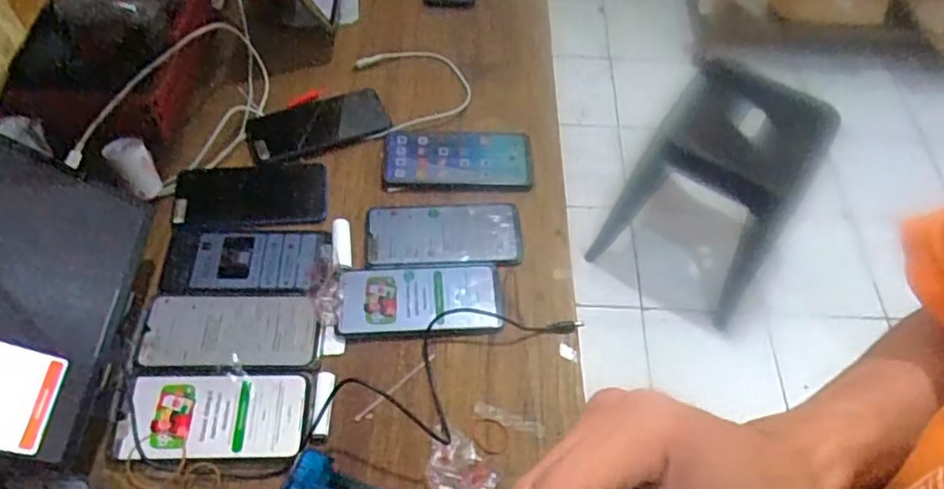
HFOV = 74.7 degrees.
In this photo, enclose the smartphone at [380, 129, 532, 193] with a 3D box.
[{"bbox_3d":[-0.016,-0.103,0.725,0.172,0.015,0.086,1,58,-1],"label":"smartphone"}]

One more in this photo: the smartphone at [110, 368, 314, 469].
[{"bbox_3d":[-0.232,0.154,0.558,0.165,0.015,0.085,-1,58,-2],"label":"smartphone"}]

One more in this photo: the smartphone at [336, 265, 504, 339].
[{"bbox_3d":[-0.050,0.052,0.626,0.162,0.015,0.078,-2,58,-3],"label":"smartphone"}]

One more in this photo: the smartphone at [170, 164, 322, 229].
[{"bbox_3d":[-0.246,-0.057,0.689,0.163,0.007,0.080,-5,58,-5],"label":"smartphone"}]

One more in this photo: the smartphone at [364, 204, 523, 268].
[{"bbox_3d":[-0.031,-0.011,0.676,0.166,0.007,0.076,-3,58,-3],"label":"smartphone"}]

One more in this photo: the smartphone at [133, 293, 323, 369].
[{"bbox_3d":[-0.233,0.081,0.599,0.164,0.010,0.079,-1,58,-2],"label":"smartphone"}]

